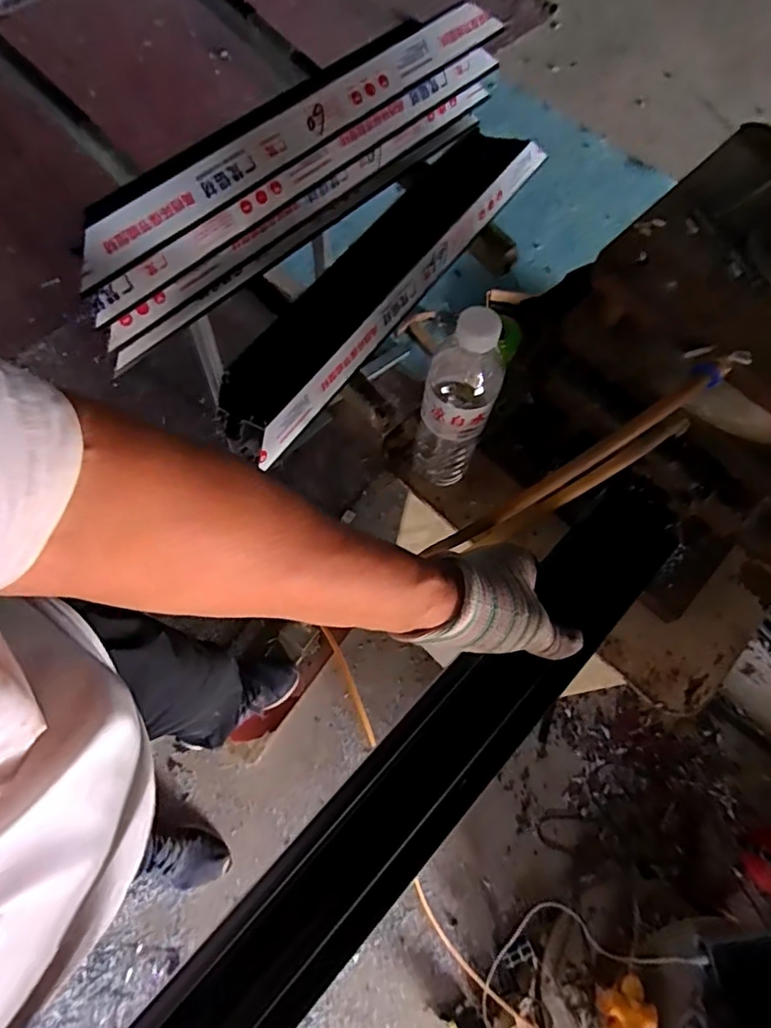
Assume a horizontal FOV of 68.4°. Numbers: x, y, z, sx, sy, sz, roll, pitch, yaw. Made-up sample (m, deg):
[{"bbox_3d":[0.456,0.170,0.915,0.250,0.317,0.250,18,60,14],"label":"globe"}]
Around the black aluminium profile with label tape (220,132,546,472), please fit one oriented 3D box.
[{"bbox_3d":[0.002,-0.275,0.638,0.094,0.039,0.532,35,71,10],"label":"black aluminium profile with label tape"}]

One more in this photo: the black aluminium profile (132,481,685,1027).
[{"bbox_3d":[0.047,0.162,0.392,0.531,0.041,0.075,-42,77,-17],"label":"black aluminium profile"}]

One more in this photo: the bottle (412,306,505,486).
[{"bbox_3d":[0.063,-0.096,0.508,0.057,0.224,0.055,1,69,-3],"label":"bottle"}]

